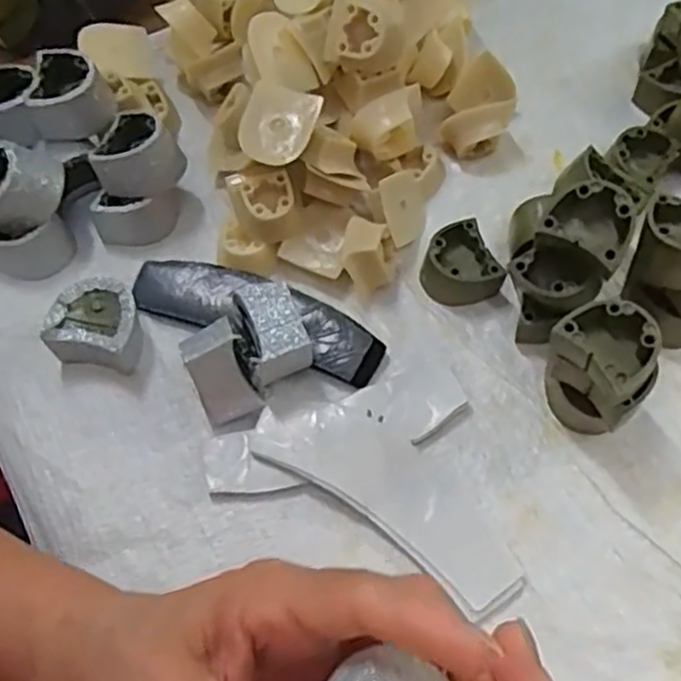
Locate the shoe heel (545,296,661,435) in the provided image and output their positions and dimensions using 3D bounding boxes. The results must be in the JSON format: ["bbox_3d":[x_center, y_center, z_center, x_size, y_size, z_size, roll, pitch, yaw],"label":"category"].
[{"bbox_3d":[0.134,0.018,0.379,0.038,0.079,0.050,-35,65,-16],"label":"shoe heel"}]

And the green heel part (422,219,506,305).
[{"bbox_3d":[0.072,-0.044,0.445,0.041,0.026,0.044,-23,63,-9],"label":"green heel part"}]

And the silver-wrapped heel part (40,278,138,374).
[{"bbox_3d":[-0.142,-0.009,0.427,0.048,0.033,0.044,15,63,8],"label":"silver-wrapped heel part"}]

